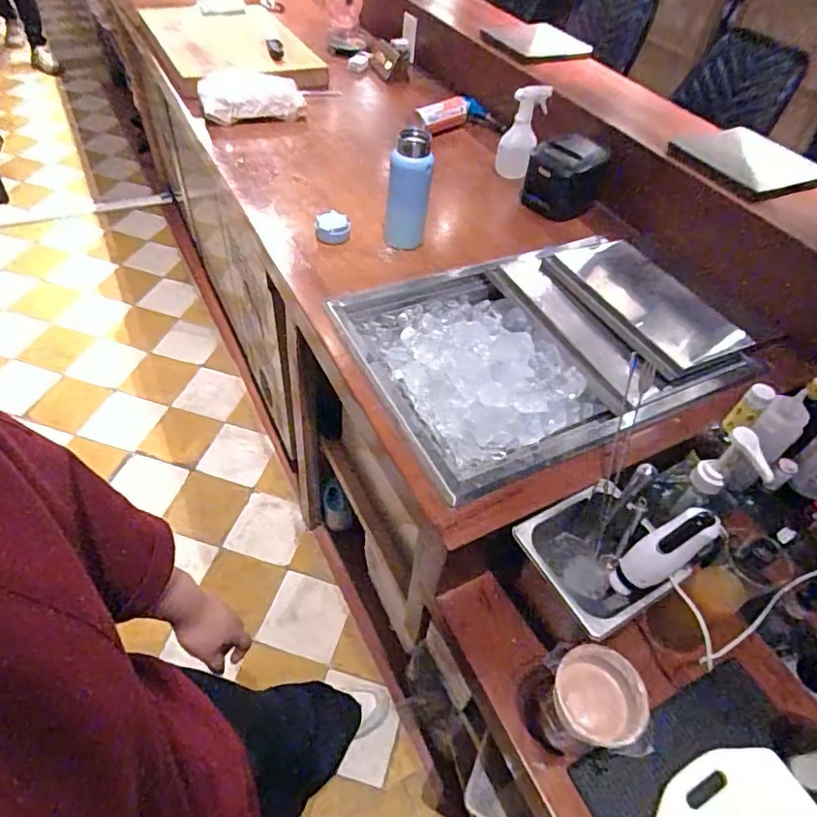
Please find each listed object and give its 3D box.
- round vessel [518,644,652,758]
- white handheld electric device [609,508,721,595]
[{"bbox_3d":[0.200,0.347,0.647,0.102,0.145,0.096,3,49,-3],"label":"round vessel"},{"bbox_3d":[0.299,0.175,0.657,0.047,0.158,0.051,6,43,-37],"label":"white handheld electric device"}]

